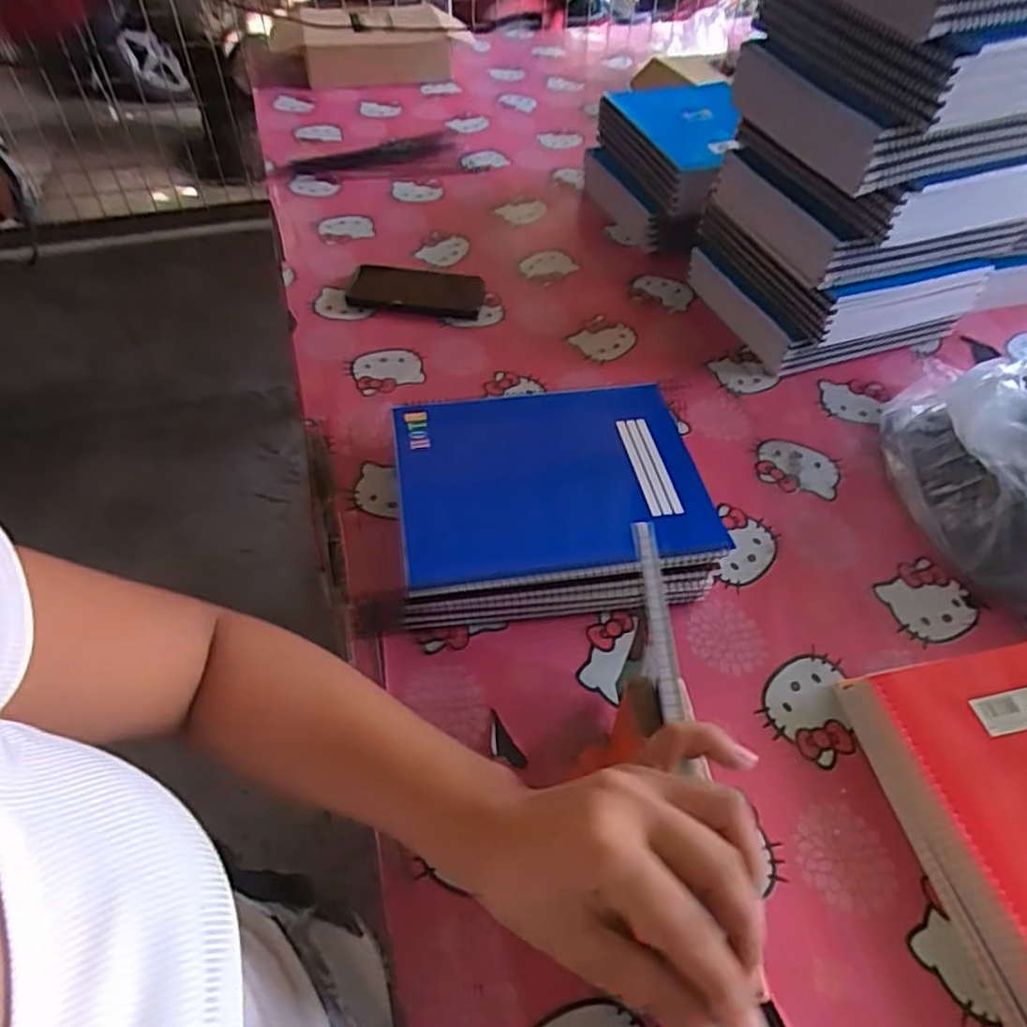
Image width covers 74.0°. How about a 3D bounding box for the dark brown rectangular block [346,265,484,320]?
[{"bbox_3d":[-0.122,-0.280,0.853,0.167,0.012,0.092,5,50,2],"label":"dark brown rectangular block"}]

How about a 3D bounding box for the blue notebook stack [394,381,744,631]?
[{"bbox_3d":[0.033,-0.011,0.594,0.250,0.083,0.199,-4,50,-5],"label":"blue notebook stack"}]

